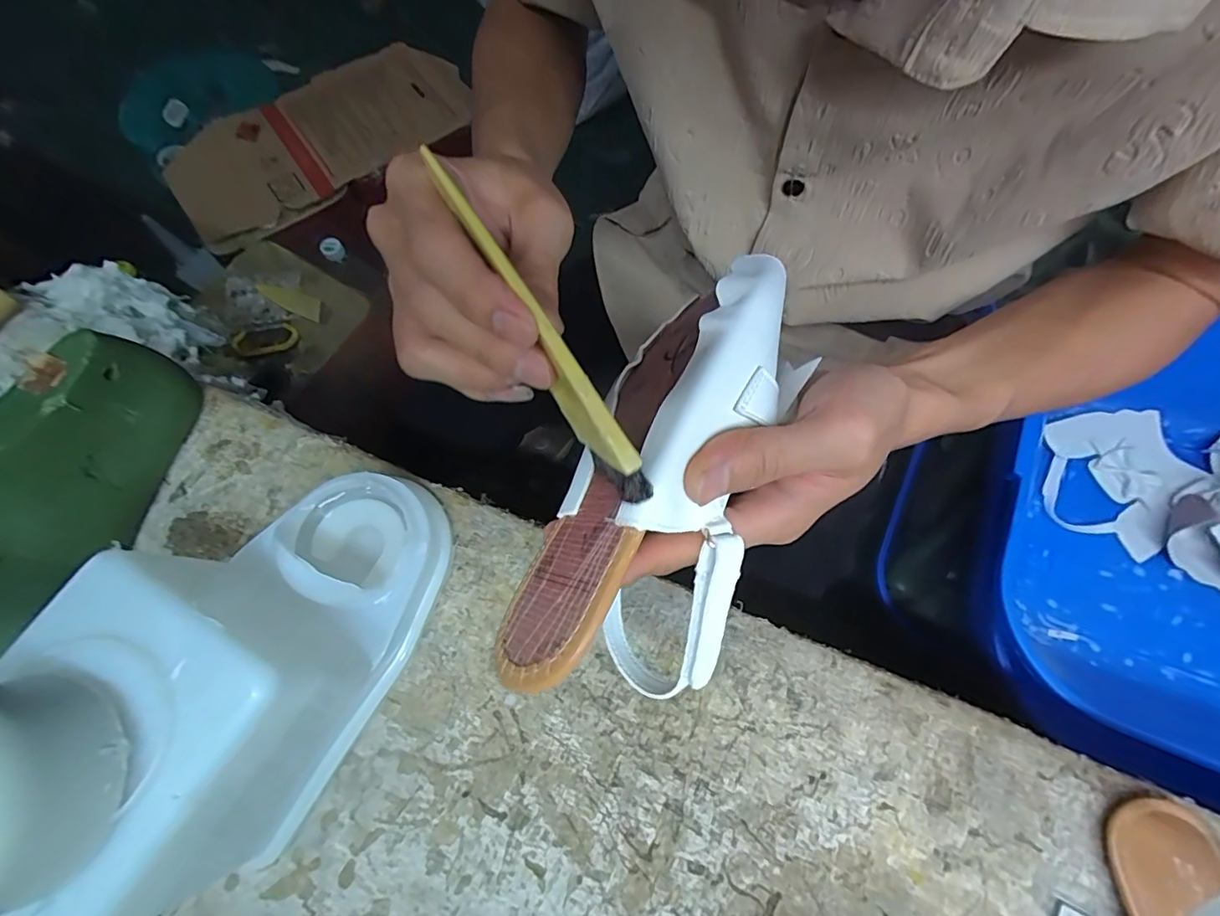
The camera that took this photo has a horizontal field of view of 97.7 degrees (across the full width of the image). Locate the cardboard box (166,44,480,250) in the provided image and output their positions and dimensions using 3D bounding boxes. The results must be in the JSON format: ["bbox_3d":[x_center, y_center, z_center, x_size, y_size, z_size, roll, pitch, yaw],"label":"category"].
[{"bbox_3d":[-0.492,-0.560,0.917,0.505,0.036,0.272,-37,73,-13],"label":"cardboard box"}]

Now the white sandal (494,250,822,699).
[{"bbox_3d":[0.027,0.002,0.219,0.078,0.066,0.190,22,75,9],"label":"white sandal"}]

